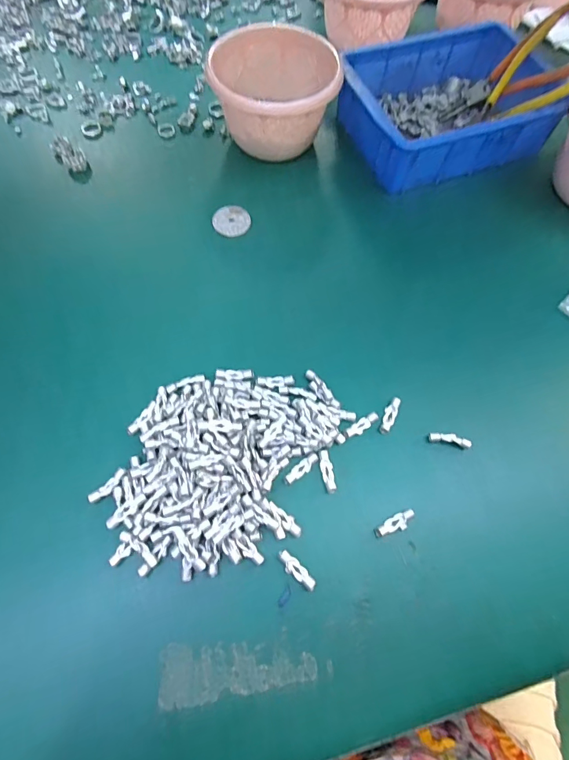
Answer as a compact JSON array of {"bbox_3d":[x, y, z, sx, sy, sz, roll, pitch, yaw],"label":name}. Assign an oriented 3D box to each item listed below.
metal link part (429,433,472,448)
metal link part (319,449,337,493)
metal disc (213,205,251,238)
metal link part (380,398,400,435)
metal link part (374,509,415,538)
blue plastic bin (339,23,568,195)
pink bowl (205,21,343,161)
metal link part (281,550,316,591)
[{"bbox_3d":[0.149,0.053,0.369,0.037,0.009,0.009,10,66,2],"label":"metal link part"},{"bbox_3d":[0.037,0.078,0.351,0.010,0.004,0.035,-12,67,-7],"label":"metal link part"},{"bbox_3d":[-0.060,-0.181,0.466,0.041,0.004,0.043,1,66,-2],"label":"metal disc"},{"bbox_3d":[0.097,0.032,0.376,0.011,0.005,0.036,29,68,10],"label":"metal link part"},{"bbox_3d":[0.091,0.118,0.337,0.036,0.005,0.013,-16,68,-9],"label":"metal link part"},{"bbox_3d":[0.198,-0.338,0.514,0.247,0.080,0.177,-18,68,-10],"label":"blue plastic bin"},{"bbox_3d":[-0.010,-0.326,0.481,0.135,0.086,0.127,1,66,-2],"label":"pink bowl"},{"bbox_3d":[0.010,0.148,0.319,0.034,0.004,0.011,38,70,13],"label":"metal link part"}]

